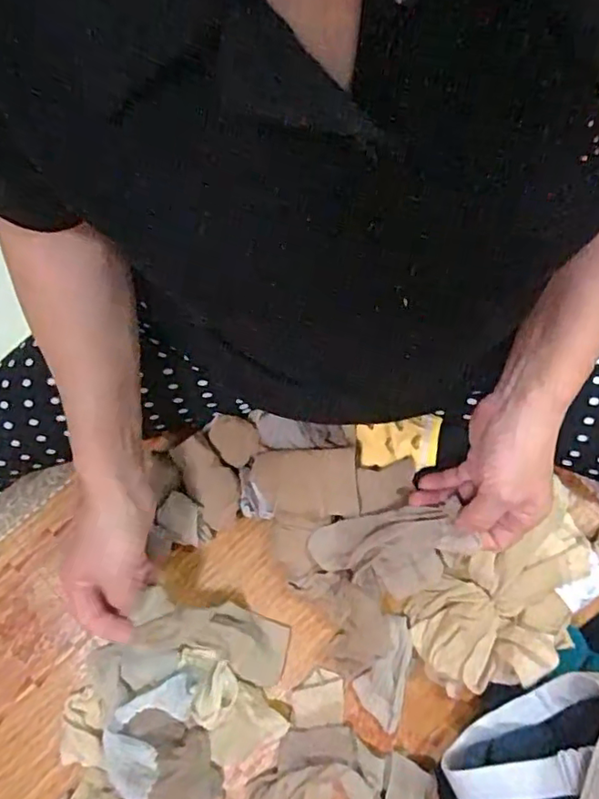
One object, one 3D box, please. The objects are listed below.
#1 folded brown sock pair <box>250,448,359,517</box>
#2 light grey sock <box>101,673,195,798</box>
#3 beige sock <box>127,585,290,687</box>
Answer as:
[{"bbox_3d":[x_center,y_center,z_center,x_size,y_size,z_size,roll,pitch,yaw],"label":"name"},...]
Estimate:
[{"bbox_3d":[0.004,0.079,0.547,0.096,0.022,0.060,-2,78,0],"label":"folded brown sock pair"},{"bbox_3d":[-0.138,0.294,0.528,0.059,0.052,0.106,27,80,6],"label":"light grey sock"},{"bbox_3d":[-0.081,0.214,0.534,0.164,0.032,0.057,32,77,-33],"label":"beige sock"}]

